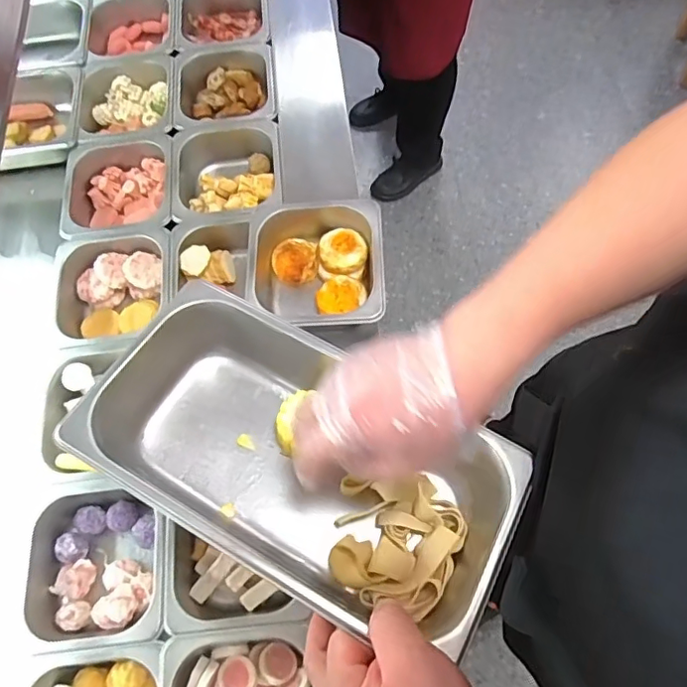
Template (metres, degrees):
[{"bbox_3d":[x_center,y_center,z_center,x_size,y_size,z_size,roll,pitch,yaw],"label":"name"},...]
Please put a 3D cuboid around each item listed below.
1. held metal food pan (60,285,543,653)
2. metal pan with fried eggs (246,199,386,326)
[{"bbox_3d":[-0.035,0.088,0.438,0.323,0.088,0.170,29,70,15],"label":"held metal food pan"},{"bbox_3d":[-0.036,-0.096,0.696,0.172,0.064,0.186,-3,66,1],"label":"metal pan with fried eggs"}]

